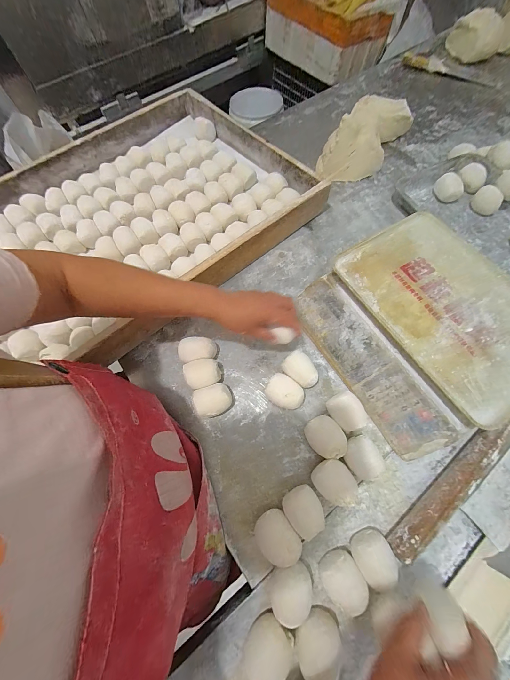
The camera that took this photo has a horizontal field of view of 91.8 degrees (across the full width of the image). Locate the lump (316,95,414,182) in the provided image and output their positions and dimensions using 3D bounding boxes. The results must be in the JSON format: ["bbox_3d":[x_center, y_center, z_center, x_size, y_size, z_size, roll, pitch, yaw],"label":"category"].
[{"bbox_3d":[0.298,-0.547,0.647,0.167,0.095,0.313,27,71,12],"label":"lump"}]

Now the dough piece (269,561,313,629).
[{"bbox_3d":[0.049,0.335,0.330,0.054,0.040,0.058,-1,68,1],"label":"dough piece"}]

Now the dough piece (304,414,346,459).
[{"bbox_3d":[0.113,0.157,0.397,0.052,0.045,0.064,-32,71,-11],"label":"dough piece"}]

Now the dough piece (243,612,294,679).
[{"bbox_3d":[0.016,0.392,0.311,0.052,0.028,0.060,32,72,13],"label":"dough piece"}]

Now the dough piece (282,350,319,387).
[{"bbox_3d":[0.080,0.056,0.440,0.063,0.042,0.045,40,74,16],"label":"dough piece"}]

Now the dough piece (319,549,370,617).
[{"bbox_3d":[0.119,0.327,0.331,0.053,0.033,0.070,-24,69,-8],"label":"dough piece"}]

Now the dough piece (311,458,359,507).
[{"bbox_3d":[0.120,0.214,0.372,0.050,0.054,0.063,-38,72,-13],"label":"dough piece"}]

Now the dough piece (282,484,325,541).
[{"bbox_3d":[0.072,0.252,0.366,0.050,0.032,0.058,-27,70,-9],"label":"dough piece"}]

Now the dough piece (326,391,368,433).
[{"bbox_3d":[0.149,0.119,0.412,0.050,0.043,0.064,-25,70,-8],"label":"dough piece"}]

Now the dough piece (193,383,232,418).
[{"bbox_3d":[-0.073,0.103,0.429,0.064,0.038,0.057,-18,69,-6],"label":"dough piece"}]

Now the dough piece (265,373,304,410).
[{"bbox_3d":[0.052,0.090,0.427,0.062,0.040,0.053,28,71,12],"label":"dough piece"}]

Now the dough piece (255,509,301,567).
[{"bbox_3d":[0.033,0.287,0.361,0.052,0.033,0.064,-36,72,-12],"label":"dough piece"}]

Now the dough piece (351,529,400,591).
[{"bbox_3d":[0.165,0.304,0.340,0.052,0.039,0.070,-22,69,-7],"label":"dough piece"}]

